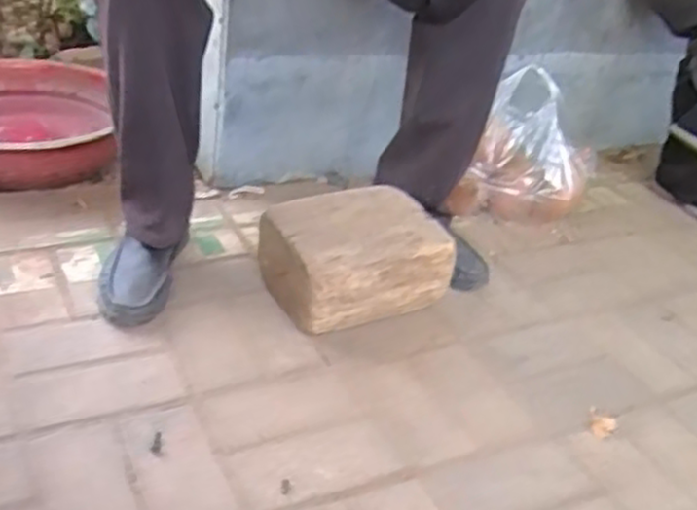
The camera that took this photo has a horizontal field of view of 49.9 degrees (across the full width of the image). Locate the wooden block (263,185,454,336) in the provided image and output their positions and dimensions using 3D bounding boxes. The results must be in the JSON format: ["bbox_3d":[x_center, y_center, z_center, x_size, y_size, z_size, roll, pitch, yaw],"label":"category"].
[{"bbox_3d":[0.004,0.003,1.111,0.233,0.131,0.199,-9,34,-27],"label":"wooden block"}]

